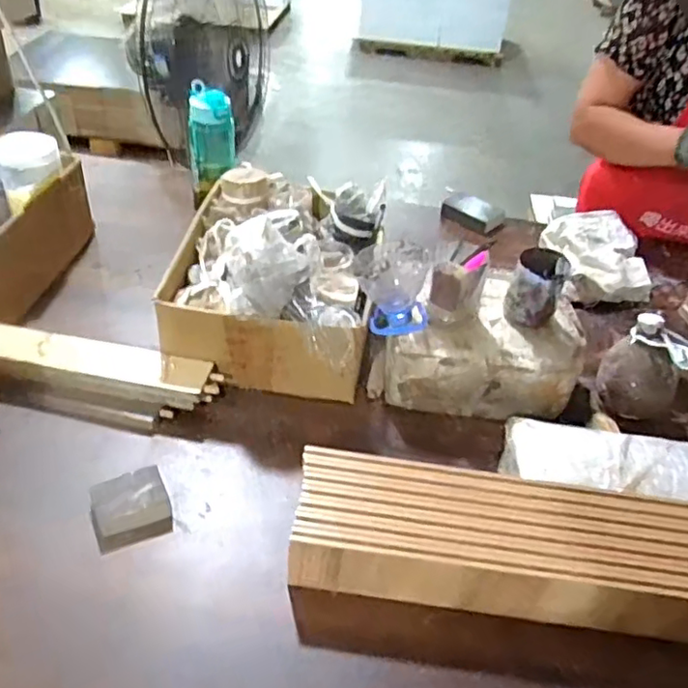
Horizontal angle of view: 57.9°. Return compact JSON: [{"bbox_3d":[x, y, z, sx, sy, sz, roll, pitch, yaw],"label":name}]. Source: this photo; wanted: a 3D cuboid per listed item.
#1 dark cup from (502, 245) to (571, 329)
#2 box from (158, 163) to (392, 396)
[{"bbox_3d":[0.238,-0.069,0.770,0.061,0.073,0.064,23,43,16],"label":"dark cup"},{"bbox_3d":[-0.067,-0.103,0.820,0.280,0.187,0.330,7,41,2],"label":"box"}]

